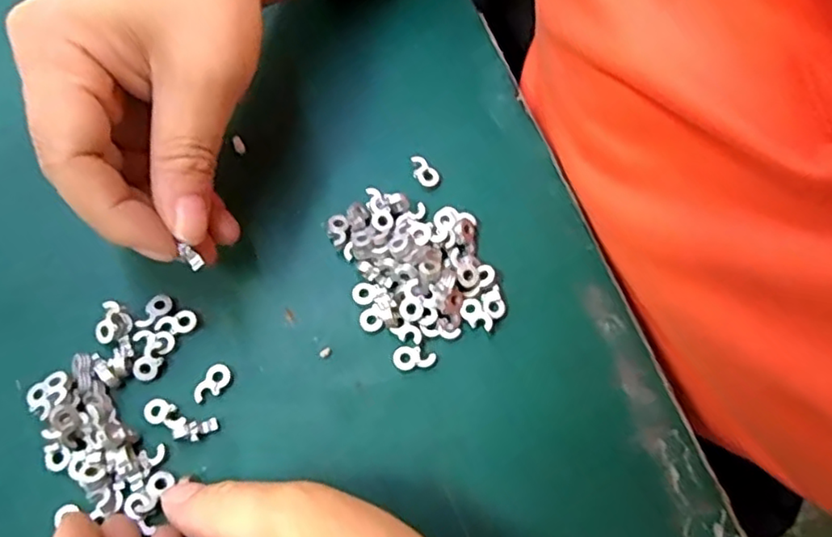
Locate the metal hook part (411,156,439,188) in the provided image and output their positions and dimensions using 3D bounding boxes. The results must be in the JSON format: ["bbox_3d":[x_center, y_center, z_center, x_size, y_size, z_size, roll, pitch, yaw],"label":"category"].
[{"bbox_3d":[0.003,-0.041,0.268,0.008,0.004,0.015,-35,73,-14],"label":"metal hook part"}]

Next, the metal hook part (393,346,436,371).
[{"bbox_3d":[-0.001,0.033,0.238,0.016,0.004,0.009,-7,68,-4],"label":"metal hook part"}]

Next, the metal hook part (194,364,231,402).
[{"bbox_3d":[-0.076,0.042,0.233,0.009,0.004,0.016,35,71,12],"label":"metal hook part"}]

